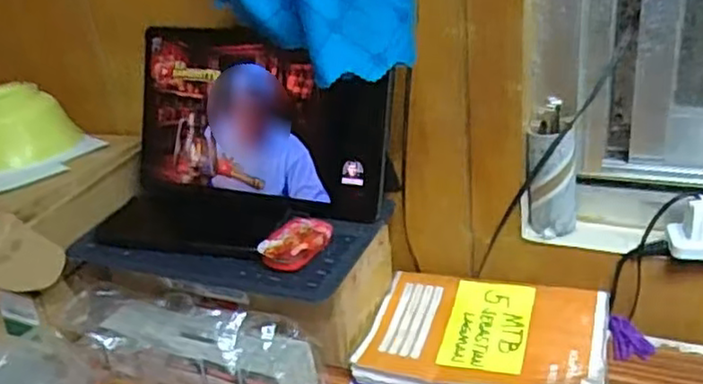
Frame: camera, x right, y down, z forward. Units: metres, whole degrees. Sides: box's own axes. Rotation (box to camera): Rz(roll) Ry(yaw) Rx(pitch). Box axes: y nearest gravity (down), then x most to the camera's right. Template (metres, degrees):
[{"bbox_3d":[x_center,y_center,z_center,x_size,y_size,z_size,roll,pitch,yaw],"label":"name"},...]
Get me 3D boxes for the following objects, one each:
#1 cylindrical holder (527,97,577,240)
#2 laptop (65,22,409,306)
[{"bbox_3d":[0.187,-0.018,0.638,0.046,0.110,0.050,4,29,21],"label":"cylindrical holder"},{"bbox_3d":[-0.117,-0.022,0.640,0.280,0.179,0.173,9,31,29],"label":"laptop"}]

